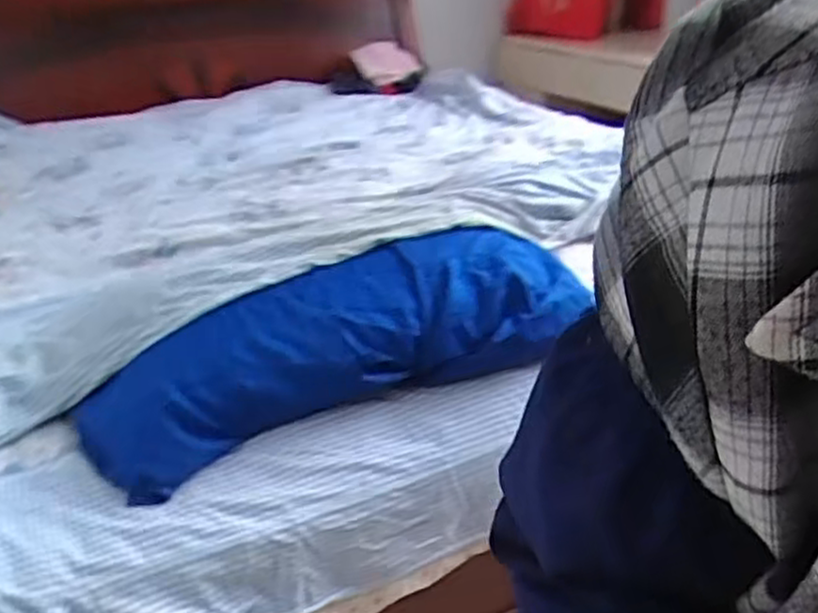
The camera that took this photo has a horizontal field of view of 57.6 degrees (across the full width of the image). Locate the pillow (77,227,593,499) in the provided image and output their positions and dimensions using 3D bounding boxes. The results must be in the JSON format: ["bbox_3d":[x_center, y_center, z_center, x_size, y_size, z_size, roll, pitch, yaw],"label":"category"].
[{"bbox_3d":[-0.090,0.044,1.085,0.742,0.152,0.219,-14,29,-21],"label":"pillow"}]

